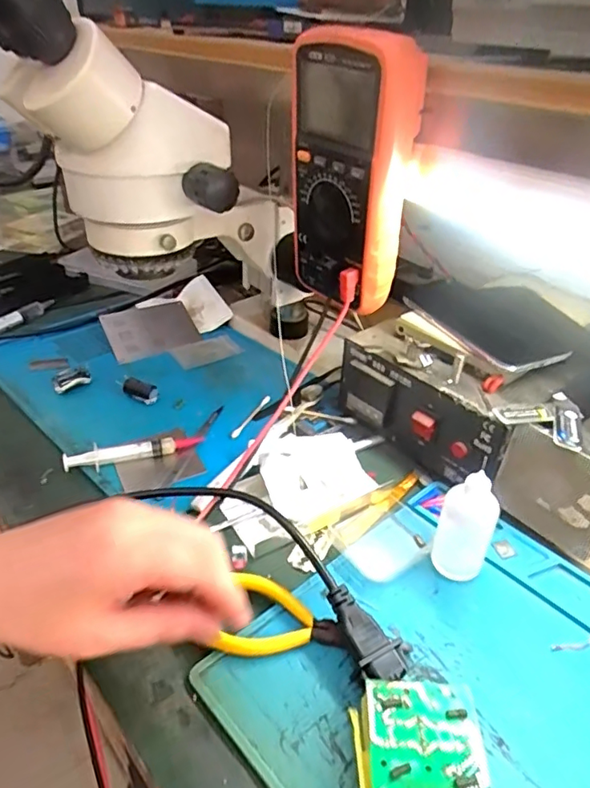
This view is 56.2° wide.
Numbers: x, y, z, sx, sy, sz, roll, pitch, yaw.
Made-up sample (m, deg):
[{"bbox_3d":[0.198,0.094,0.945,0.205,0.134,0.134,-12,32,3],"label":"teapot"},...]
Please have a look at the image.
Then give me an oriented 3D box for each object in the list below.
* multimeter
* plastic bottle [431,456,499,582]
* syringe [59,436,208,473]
[{"bbox_3d":[0.039,-0.154,0.396,0.047,0.175,0.092,-22,41,-31],"label":"multimeter"},{"bbox_3d":[0.113,0.089,0.367,0.033,0.078,0.026,20,39,26],"label":"plastic bottle"},{"bbox_3d":[-0.136,0.050,0.470,0.114,0.019,0.012,-9,36,-14],"label":"syringe"}]

